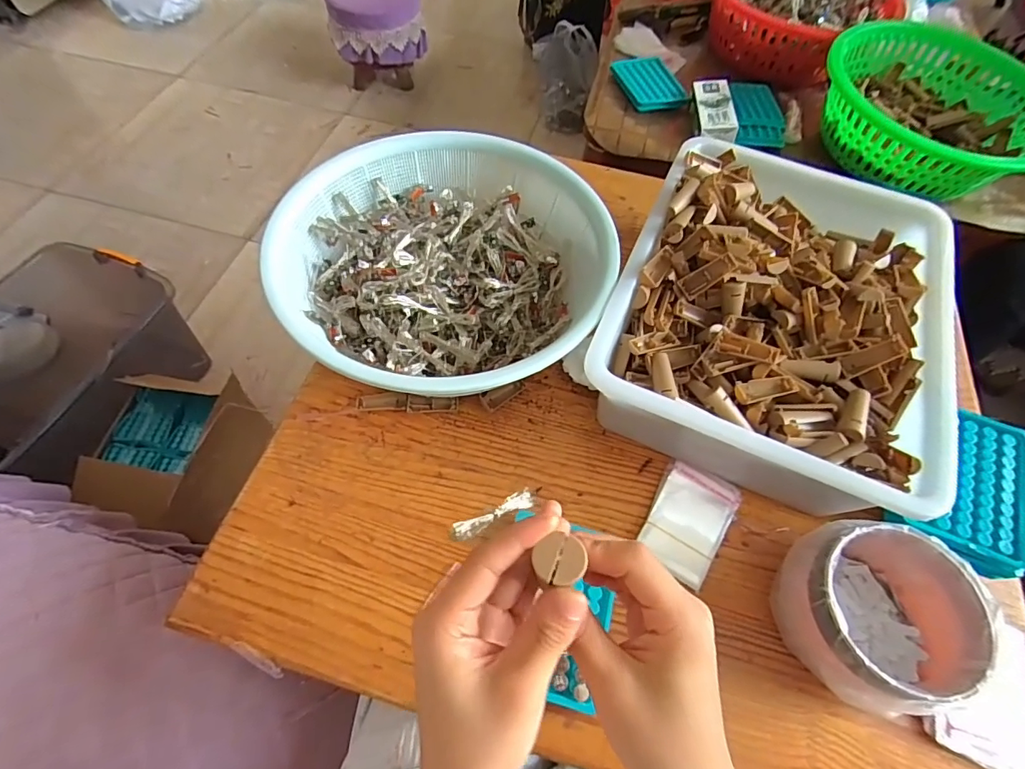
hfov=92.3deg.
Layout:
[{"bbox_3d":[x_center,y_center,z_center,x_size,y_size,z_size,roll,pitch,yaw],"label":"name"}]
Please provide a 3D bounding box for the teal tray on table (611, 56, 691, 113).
[{"bbox_3d":[0.234,-0.515,0.842,0.096,0.018,0.138,-13,62,-11],"label":"teal tray on table"}]

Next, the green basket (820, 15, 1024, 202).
[{"bbox_3d":[0.617,-0.412,0.736,0.307,0.098,0.288,24,61,9],"label":"green basket"}]

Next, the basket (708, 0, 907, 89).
[{"bbox_3d":[0.483,-0.645,0.852,0.239,0.127,0.271,-30,66,-20],"label":"basket"}]

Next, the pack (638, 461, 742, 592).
[{"bbox_3d":[0.163,0.124,0.453,0.068,0.012,0.104,31,62,13],"label":"pack"}]

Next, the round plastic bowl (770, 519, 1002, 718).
[{"bbox_3d":[0.277,0.174,0.386,0.118,0.088,0.116,2,60,-3],"label":"round plastic bowl"}]

